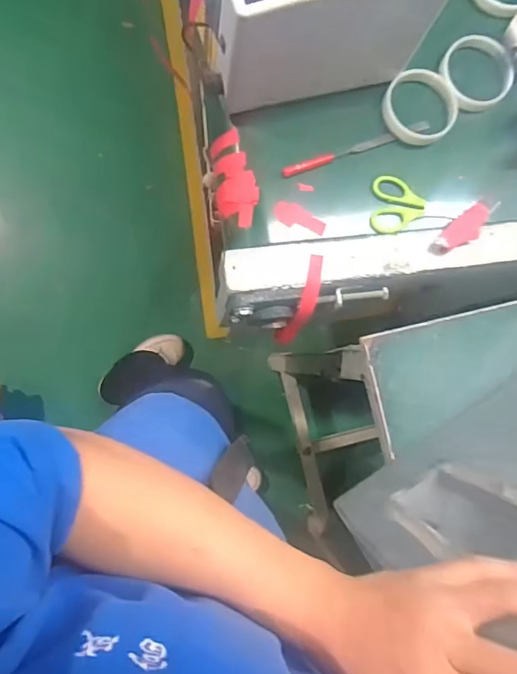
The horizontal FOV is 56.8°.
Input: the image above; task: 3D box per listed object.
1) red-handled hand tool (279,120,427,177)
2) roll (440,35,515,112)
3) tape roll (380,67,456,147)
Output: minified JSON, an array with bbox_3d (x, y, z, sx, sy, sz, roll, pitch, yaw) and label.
[{"bbox_3d":[0.113,-0.213,0.537,0.184,0.011,0.011,-22,88,-7],"label":"red-handled hand tool"},{"bbox_3d":[0.256,-0.307,0.550,0.085,0.009,0.085,0,86,-6],"label":"roll"},{"bbox_3d":[0.183,-0.260,0.543,0.084,0.012,0.080,0,86,-6],"label":"tape roll"}]

